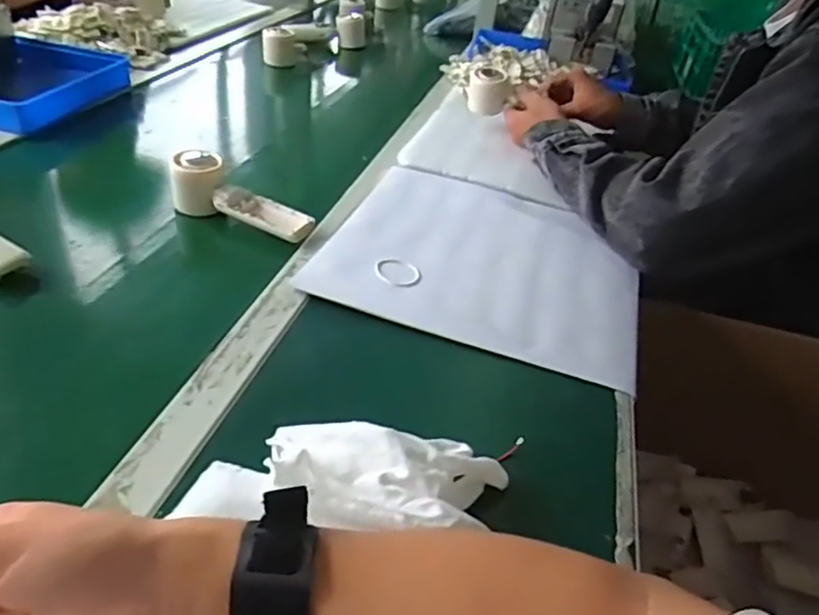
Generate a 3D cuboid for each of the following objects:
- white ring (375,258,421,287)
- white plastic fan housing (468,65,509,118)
[{"bbox_3d":[-0.012,-0.036,0.604,0.046,0.004,0.046,6,36,-4],"label":"white ring"},{"bbox_3d":[0.117,-0.325,0.923,0.044,0.067,0.048,-13,42,-26],"label":"white plastic fan housing"}]

